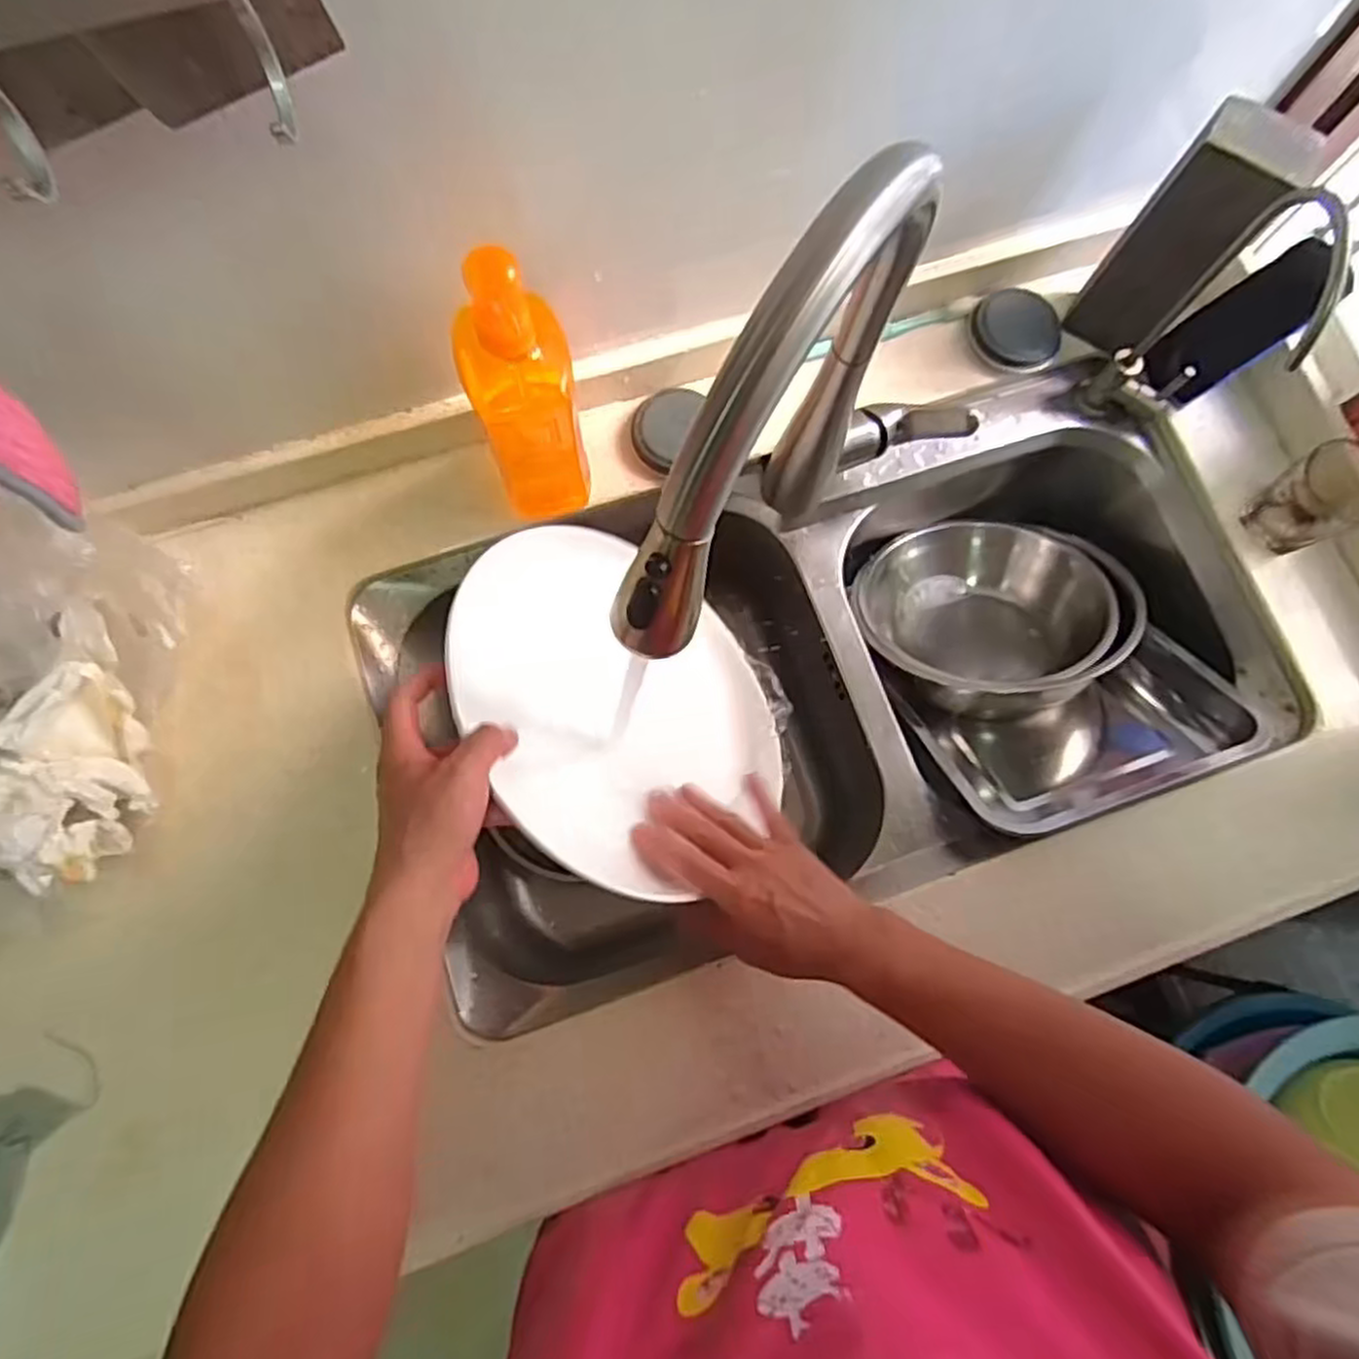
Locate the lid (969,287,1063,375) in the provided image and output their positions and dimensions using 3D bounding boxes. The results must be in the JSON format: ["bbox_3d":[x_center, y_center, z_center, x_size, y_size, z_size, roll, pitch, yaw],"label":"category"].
[{"bbox_3d":[0.312,-0.323,0.721,0.079,0.015,0.084,0,78,-2],"label":"lid"}]

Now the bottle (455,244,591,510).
[{"bbox_3d":[-0.109,-0.200,0.550,0.069,0.241,0.073,-14,79,-5],"label":"bottle"}]

